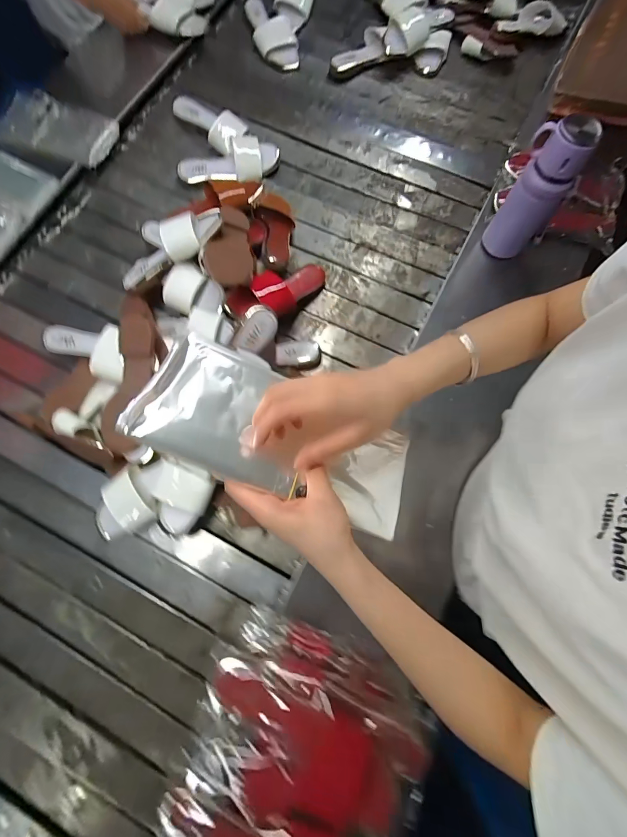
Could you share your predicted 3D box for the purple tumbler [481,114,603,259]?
[{"bbox_3d":[0.368,-0.375,0.604,0.097,0.215,0.078,40,80,8],"label":"purple tumbler"}]

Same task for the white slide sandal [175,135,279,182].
[{"bbox_3d":[-0.187,-0.579,0.800,0.230,0.046,0.085,-19,78,-5],"label":"white slide sandal"}]

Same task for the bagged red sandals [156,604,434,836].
[{"bbox_3d":[-0.013,0.415,0.444,0.261,0.121,0.236,17,77,3],"label":"bagged red sandals"}]

